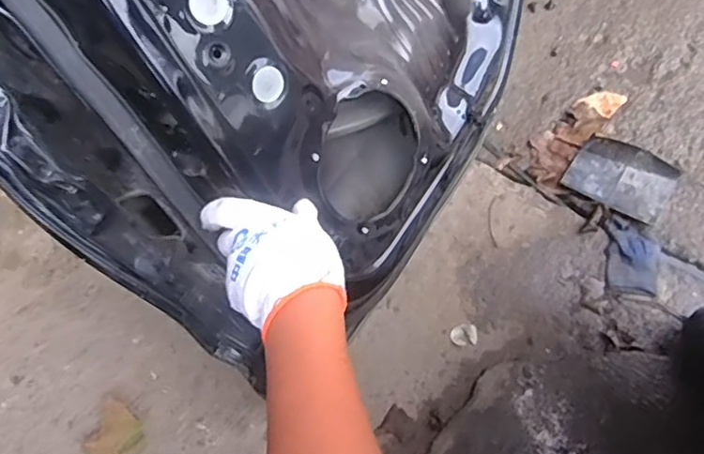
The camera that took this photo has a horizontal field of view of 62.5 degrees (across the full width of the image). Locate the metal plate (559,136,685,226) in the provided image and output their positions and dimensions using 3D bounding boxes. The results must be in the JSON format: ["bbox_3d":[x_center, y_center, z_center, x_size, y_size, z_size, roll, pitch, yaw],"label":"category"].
[{"bbox_3d":[0.398,-0.075,0.854,0.142,0.032,0.098,29,67,17],"label":"metal plate"}]

